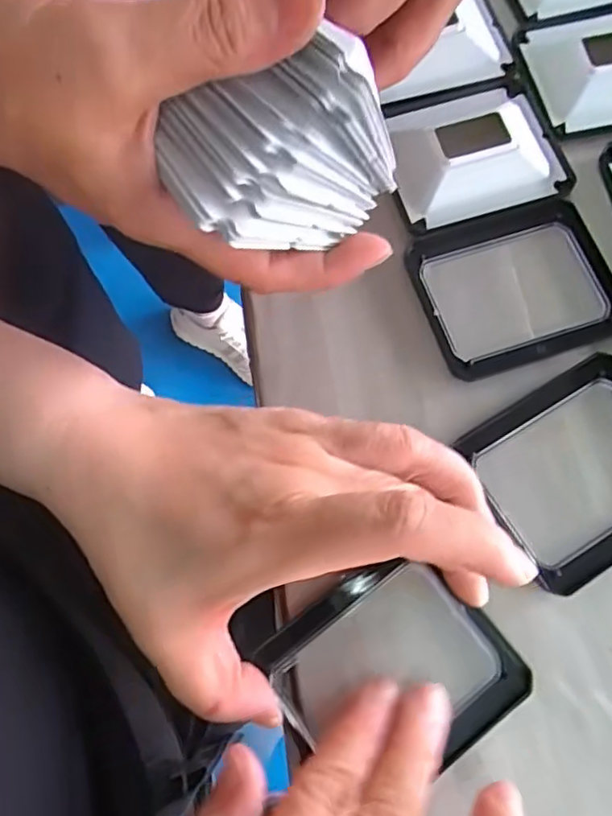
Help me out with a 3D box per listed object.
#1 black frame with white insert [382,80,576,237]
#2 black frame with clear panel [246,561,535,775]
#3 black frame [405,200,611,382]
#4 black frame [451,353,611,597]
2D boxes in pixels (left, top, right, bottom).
[{"bbox_3d":[0.077,-0.121,0.277,0.081,0.013,0.072,-17,73,-3],"label":"black frame with white insert"},{"bbox_3d":[0.030,0.094,0.217,0.077,0.013,0.068,-37,75,-9],"label":"black frame with clear panel"},{"bbox_3d":[0.091,-0.053,0.262,0.083,0.005,0.069,-17,73,-3],"label":"black frame"},{"bbox_3d":[0.109,0.022,0.235,0.080,0.006,0.069,-30,74,-7],"label":"black frame"}]

